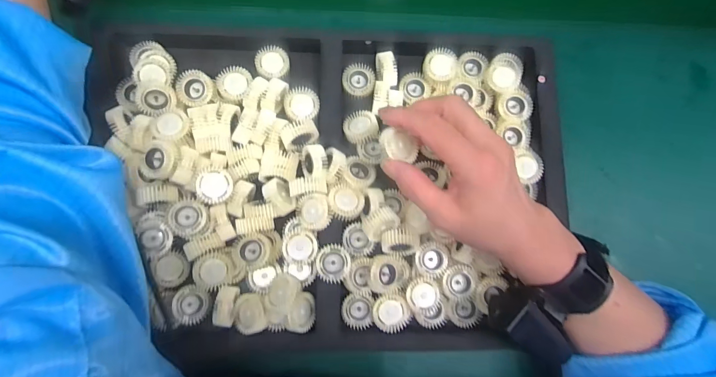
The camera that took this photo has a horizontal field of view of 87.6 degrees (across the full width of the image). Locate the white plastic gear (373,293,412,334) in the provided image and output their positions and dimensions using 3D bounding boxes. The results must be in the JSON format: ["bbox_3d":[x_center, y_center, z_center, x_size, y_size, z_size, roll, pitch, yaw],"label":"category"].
[{"bbox_3d":[0.029,0.107,0.324,0.032,0.014,0.033,1,81,-4],"label":"white plastic gear"}]

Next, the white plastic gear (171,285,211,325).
[{"bbox_3d":[-0.142,0.099,0.318,0.028,0.015,0.031,7,72,-44],"label":"white plastic gear"}]

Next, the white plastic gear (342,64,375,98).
[{"bbox_3d":[0.001,-0.104,0.361,0.031,0.010,0.032,1,81,-4],"label":"white plastic gear"}]

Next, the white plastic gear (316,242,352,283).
[{"bbox_3d":[-0.021,0.064,0.318,0.028,0.014,0.032,0,81,-4],"label":"white plastic gear"}]

